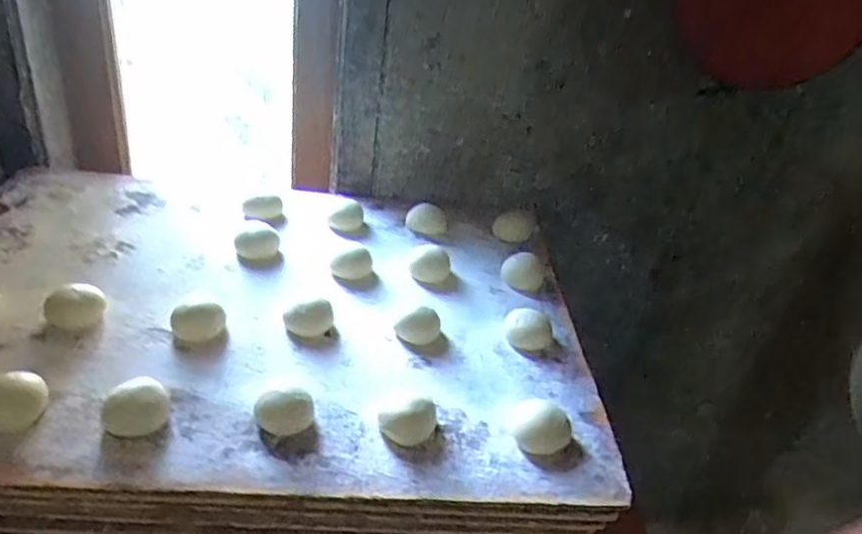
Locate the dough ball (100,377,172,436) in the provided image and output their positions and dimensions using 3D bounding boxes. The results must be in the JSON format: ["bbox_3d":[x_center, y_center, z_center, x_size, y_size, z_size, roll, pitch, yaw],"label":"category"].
[{"bbox_3d":[-0.206,0.099,0.443,0.042,0.025,0.035,-11,38,-25],"label":"dough ball"}]

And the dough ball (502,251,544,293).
[{"bbox_3d":[0.095,0.002,0.648,0.042,0.026,0.035,12,35,8],"label":"dough ball"}]

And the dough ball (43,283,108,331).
[{"bbox_3d":[-0.297,0.036,0.531,0.046,0.028,0.042,-15,40,-28],"label":"dough ball"}]

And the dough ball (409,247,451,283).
[{"bbox_3d":[-0.001,-0.001,0.632,0.038,0.023,0.031,-20,42,-33],"label":"dough ball"}]

